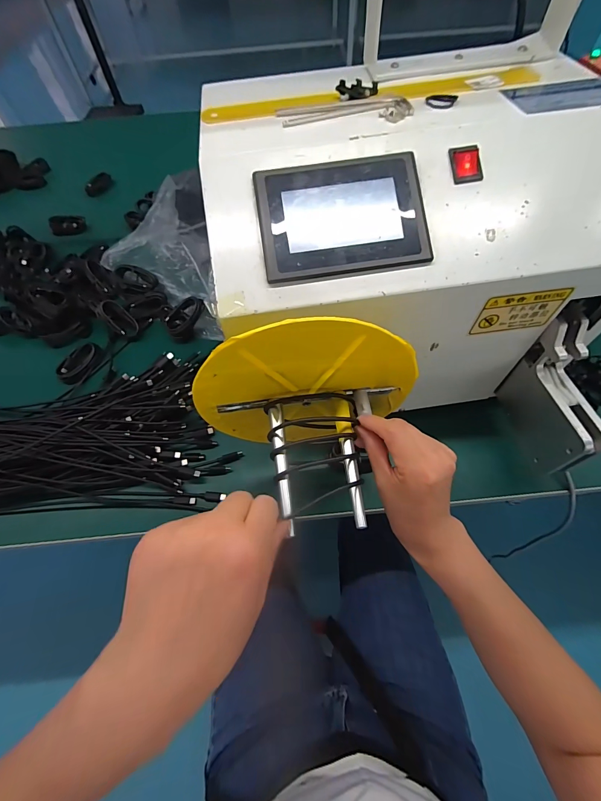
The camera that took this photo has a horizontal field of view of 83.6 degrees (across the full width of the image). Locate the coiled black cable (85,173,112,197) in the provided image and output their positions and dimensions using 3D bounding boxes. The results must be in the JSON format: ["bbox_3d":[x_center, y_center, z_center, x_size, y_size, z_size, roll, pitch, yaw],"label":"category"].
[{"bbox_3d":[-0.489,-0.527,0.819,0.028,0.025,0.076,21,64,14],"label":"coiled black cable"}]

